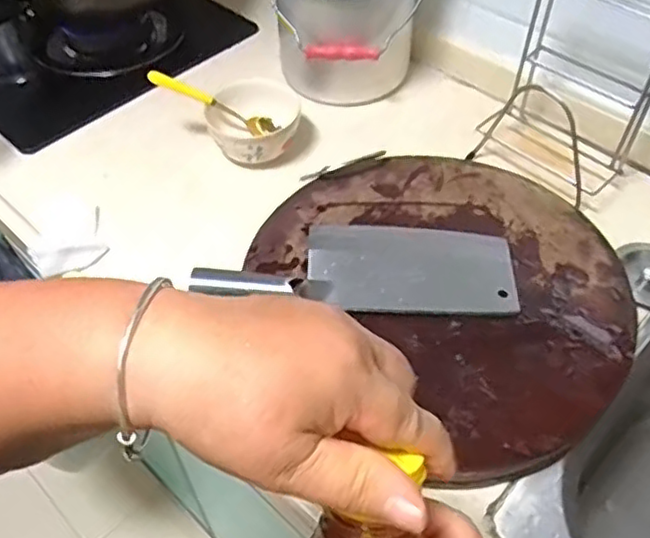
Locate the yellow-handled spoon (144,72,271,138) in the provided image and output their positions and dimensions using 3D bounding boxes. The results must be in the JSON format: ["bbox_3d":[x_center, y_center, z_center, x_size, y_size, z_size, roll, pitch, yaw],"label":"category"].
[{"bbox_3d":[-0.142,-0.208,0.818,0.157,0.026,0.022,22,46,-23],"label":"yellow-handled spoon"}]

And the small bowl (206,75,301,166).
[{"bbox_3d":[-0.088,-0.179,0.822,0.111,0.071,0.101,-1,50,1],"label":"small bowl"}]

